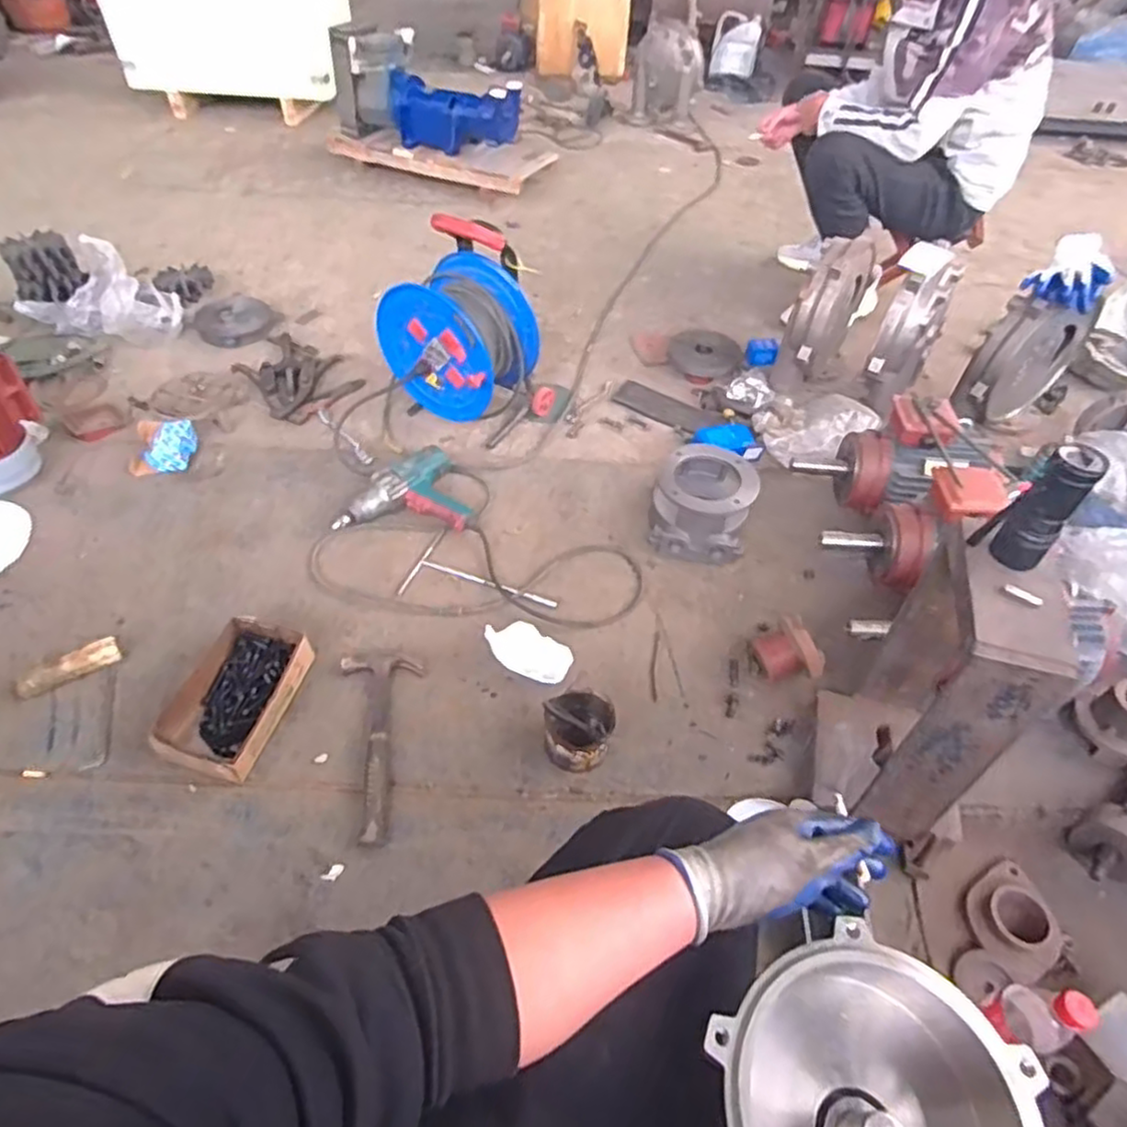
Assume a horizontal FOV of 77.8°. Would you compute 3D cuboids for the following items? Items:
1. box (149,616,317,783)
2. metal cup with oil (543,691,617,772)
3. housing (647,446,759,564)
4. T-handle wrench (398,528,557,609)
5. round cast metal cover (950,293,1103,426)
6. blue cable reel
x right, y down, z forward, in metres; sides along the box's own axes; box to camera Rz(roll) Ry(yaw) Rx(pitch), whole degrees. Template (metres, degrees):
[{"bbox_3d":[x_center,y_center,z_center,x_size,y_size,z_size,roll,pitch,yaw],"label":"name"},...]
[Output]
[{"bbox_3d":[-0.508,0.205,1.079,0.151,0.066,0.247,11,50,8],"label":"box"},{"bbox_3d":[0.025,0.257,1.051,0.104,0.087,0.089,-1,49,-2],"label":"metal cup with oil"},{"bbox_3d":[0.270,-0.128,1.355,0.182,0.138,0.224,14,50,10],"label":"housing"},{"bbox_3d":[-0.146,0.034,1.288,0.275,0.015,0.155,18,50,14],"label":"T-handle wrench"},{"bbox_3d":[0.995,-0.442,1.530,0.290,0.290,0.089,-21,53,-19],"label":"round cast metal cover"},{"bbox_3d":[-0.202,-0.486,1.489,0.273,0.410,0.236,28,54,20],"label":"blue cable reel"}]

